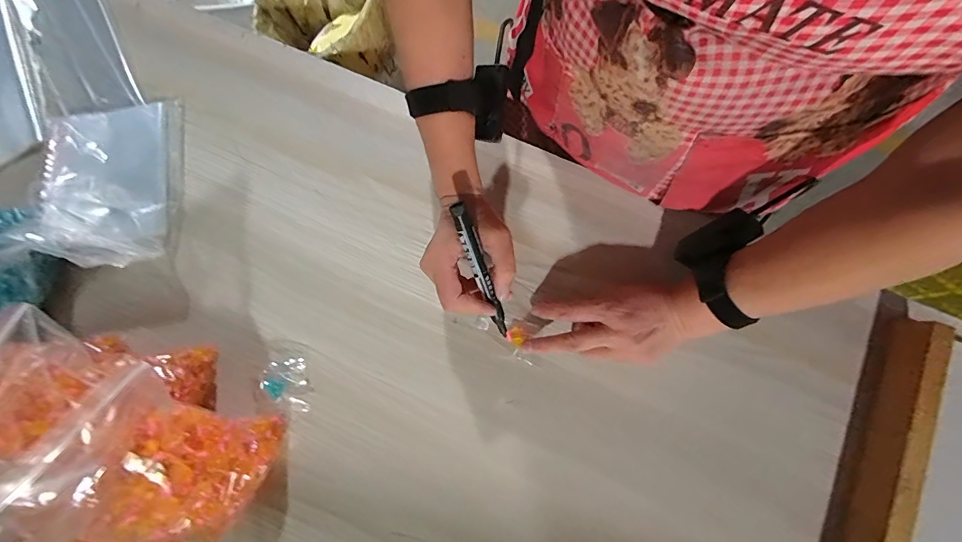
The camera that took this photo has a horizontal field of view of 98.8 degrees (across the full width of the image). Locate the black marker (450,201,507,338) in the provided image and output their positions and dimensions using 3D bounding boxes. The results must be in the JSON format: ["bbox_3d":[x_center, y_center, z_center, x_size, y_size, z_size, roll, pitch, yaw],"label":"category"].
[{"bbox_3d":[0.000,0.000,0.352,0.012,0.013,0.120,-22,109,-4],"label":"black marker"}]

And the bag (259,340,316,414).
[{"bbox_3d":[-0.197,0.107,0.426,0.051,0.015,0.063,17,80,4],"label":"bag"}]

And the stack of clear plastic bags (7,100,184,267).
[{"bbox_3d":[-0.413,-0.099,0.450,0.139,0.053,0.194,-8,80,-1],"label":"stack of clear plastic bags"}]

